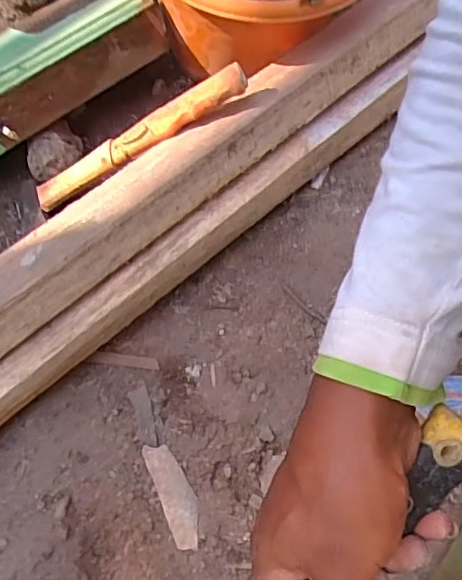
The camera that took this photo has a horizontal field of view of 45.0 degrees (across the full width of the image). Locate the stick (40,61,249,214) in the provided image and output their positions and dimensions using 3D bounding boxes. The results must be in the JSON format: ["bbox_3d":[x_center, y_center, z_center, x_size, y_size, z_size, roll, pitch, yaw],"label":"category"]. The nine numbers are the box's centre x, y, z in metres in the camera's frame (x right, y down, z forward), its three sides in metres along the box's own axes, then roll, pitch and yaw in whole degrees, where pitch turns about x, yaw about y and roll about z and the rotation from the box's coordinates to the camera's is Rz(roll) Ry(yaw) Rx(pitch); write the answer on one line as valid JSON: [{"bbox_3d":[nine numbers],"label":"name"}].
[{"bbox_3d":[-0.088,-0.138,0.513,0.227,0.019,0.021,-26,63,19],"label":"stick"}]

